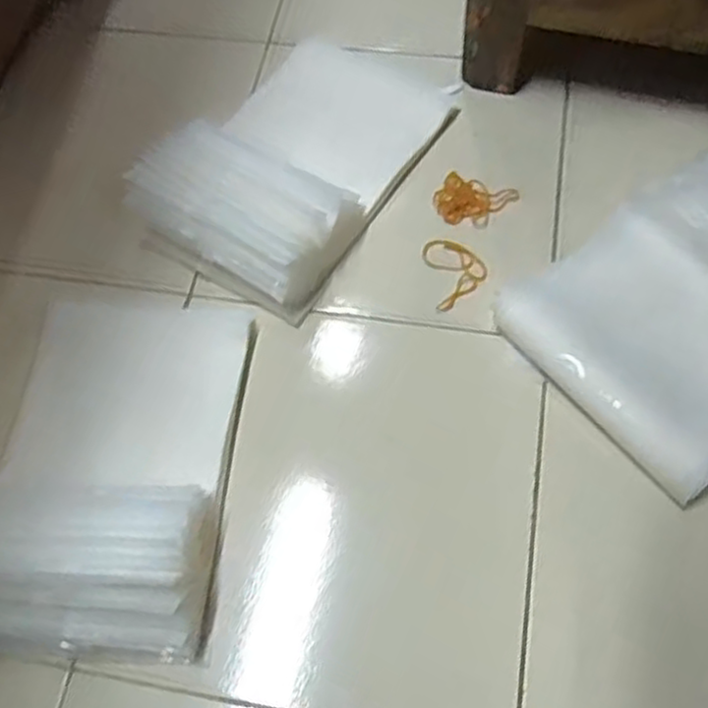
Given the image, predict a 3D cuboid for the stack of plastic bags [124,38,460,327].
[{"bbox_3d":[-0.048,-0.182,0.655,0.186,0.065,0.279,29,69,16],"label":"stack of plastic bags"}]

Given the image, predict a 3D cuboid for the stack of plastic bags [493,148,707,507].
[{"bbox_3d":[0.280,-0.038,0.560,0.271,0.057,0.228,-36,67,-14],"label":"stack of plastic bags"}]

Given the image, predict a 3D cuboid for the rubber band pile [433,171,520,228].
[{"bbox_3d":[0.104,-0.133,0.644,0.068,0.014,0.045,17,66,11],"label":"rubber band pile"}]

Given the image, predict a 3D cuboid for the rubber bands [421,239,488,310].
[{"bbox_3d":[0.086,-0.072,0.622,0.048,0.004,0.067,-14,64,-4],"label":"rubber bands"}]

